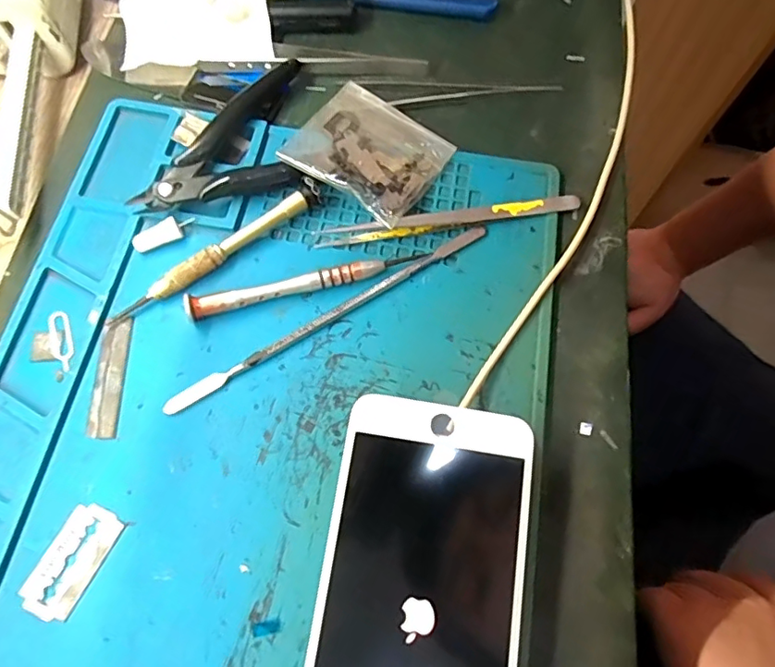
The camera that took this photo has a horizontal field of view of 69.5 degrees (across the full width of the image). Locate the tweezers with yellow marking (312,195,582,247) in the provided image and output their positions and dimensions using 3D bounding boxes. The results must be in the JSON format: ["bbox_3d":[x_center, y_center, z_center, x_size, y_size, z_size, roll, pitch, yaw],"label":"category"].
[{"bbox_3d":[0.031,-0.059,0.279,0.134,0.012,0.010,-9,69,-5],"label":"tweezers with yellow marking"}]

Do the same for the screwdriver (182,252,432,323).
[{"bbox_3d":[-0.037,-0.025,0.264,0.115,0.012,0.009,-15,69,-7],"label":"screwdriver"}]

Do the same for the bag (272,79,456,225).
[{"bbox_3d":[-0.009,-0.093,0.287,0.067,0.020,0.064,30,71,10],"label":"bag"}]

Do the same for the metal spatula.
[{"bbox_3d":[-0.024,-0.010,0.263,0.170,0.004,0.007,-31,72,-12],"label":"metal spatula"}]

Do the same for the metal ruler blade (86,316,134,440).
[{"bbox_3d":[-0.126,0.019,0.253,0.013,0.004,0.056,2,67,-7],"label":"metal ruler blade"}]

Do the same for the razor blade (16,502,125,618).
[{"bbox_3d":[-0.126,0.090,0.222,0.022,0.004,0.042,24,70,8],"label":"razor blade"}]

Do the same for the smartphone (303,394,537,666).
[{"bbox_3d":[0.012,0.103,0.208,0.077,0.004,0.155,9,72,1],"label":"smartphone"}]

